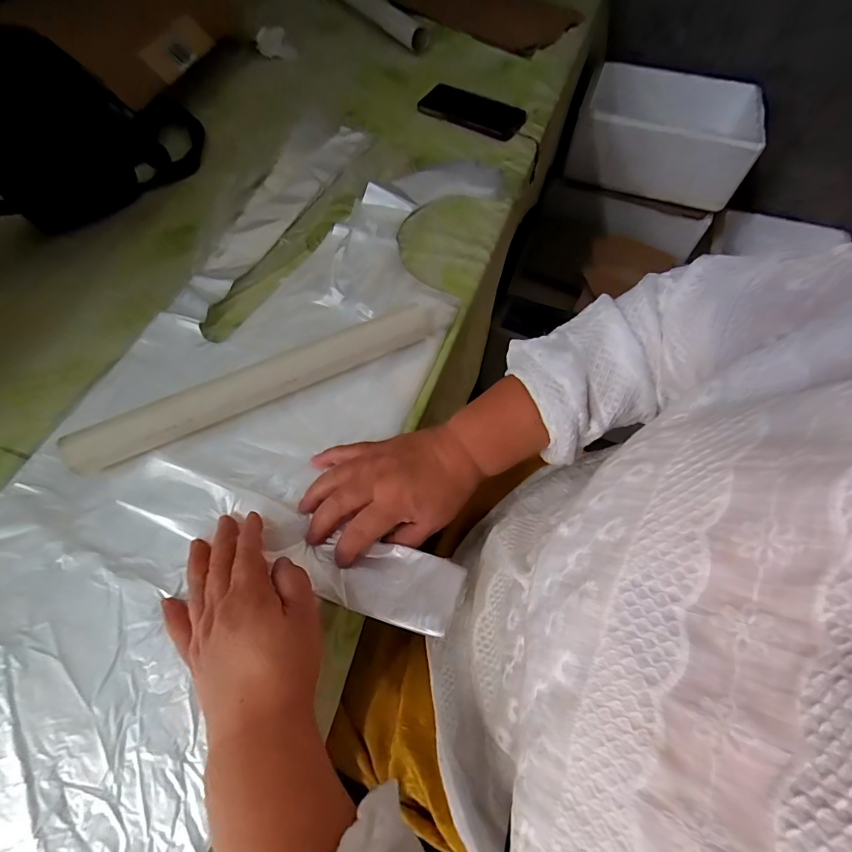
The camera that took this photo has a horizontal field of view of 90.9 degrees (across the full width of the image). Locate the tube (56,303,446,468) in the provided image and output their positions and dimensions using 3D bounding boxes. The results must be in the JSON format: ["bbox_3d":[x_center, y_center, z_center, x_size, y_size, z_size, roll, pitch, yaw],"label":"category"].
[{"bbox_3d":[-0.158,-0.045,0.423,0.363,0.034,0.041,-24,68,-13],"label":"tube"}]

